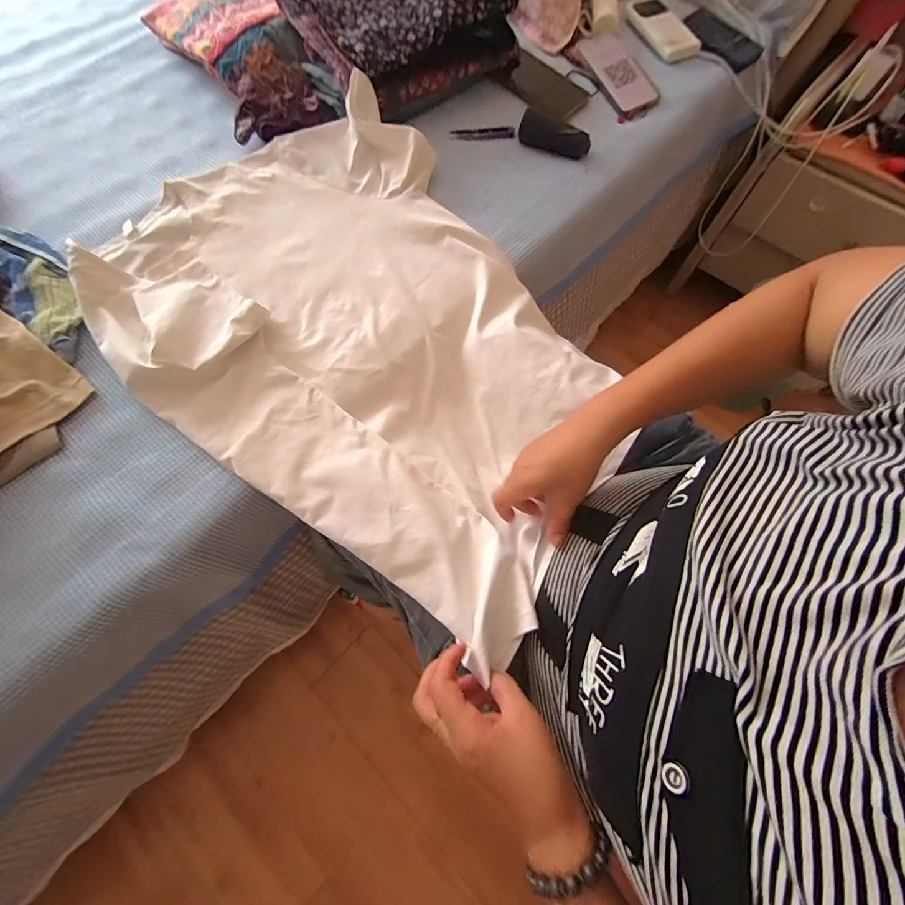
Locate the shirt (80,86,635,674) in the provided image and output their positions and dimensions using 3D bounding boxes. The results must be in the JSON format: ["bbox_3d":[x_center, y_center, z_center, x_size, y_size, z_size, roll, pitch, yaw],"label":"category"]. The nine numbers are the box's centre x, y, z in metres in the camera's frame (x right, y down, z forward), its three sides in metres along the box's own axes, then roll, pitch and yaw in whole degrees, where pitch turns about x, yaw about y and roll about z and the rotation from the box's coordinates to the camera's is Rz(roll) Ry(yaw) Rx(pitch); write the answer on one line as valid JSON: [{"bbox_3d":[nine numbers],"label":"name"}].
[{"bbox_3d":[-0.099,-0.166,0.497,0.667,0.086,0.476,34,73,11],"label":"shirt"}]

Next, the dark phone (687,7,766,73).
[{"bbox_3d":[0.459,-0.723,0.679,0.082,0.010,0.149,-35,74,-12],"label":"dark phone"}]

